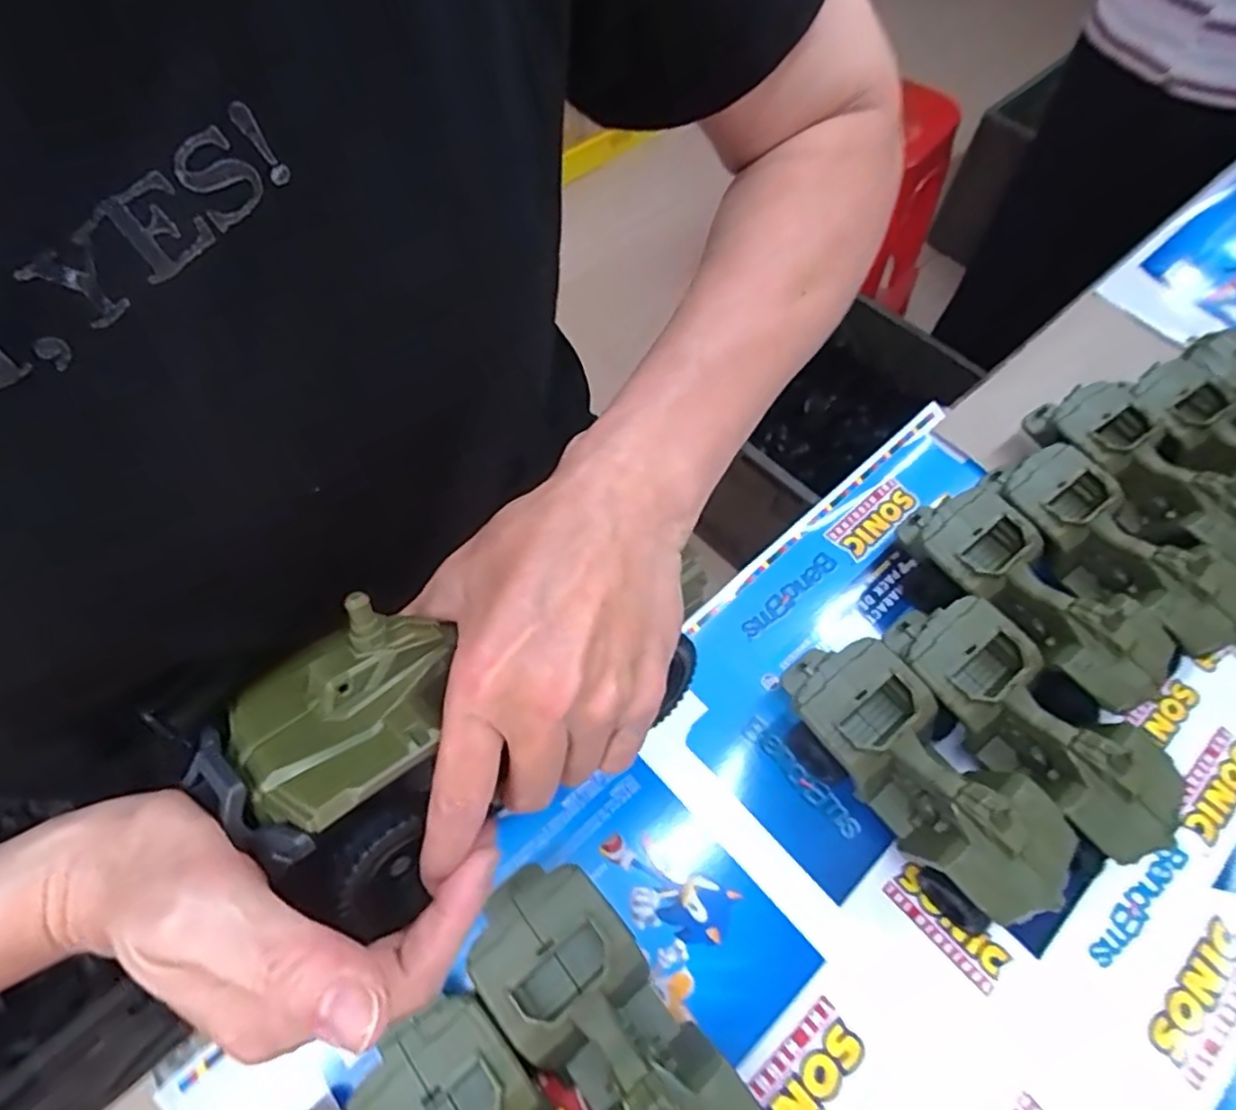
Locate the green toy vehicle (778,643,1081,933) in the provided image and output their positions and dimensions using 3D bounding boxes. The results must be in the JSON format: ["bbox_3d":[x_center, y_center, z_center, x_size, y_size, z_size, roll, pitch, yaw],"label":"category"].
[{"bbox_3d":[0.189,0.137,0.437,0.085,0.079,0.186,-35,68,-18],"label":"green toy vehicle"}]

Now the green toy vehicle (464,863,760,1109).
[{"bbox_3d":[-0.004,0.262,0.369,0.076,0.079,0.184,-37,68,-18],"label":"green toy vehicle"}]

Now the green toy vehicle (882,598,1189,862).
[{"bbox_3d":[0.264,0.110,0.449,0.080,0.080,0.189,-38,69,-19],"label":"green toy vehicle"}]

